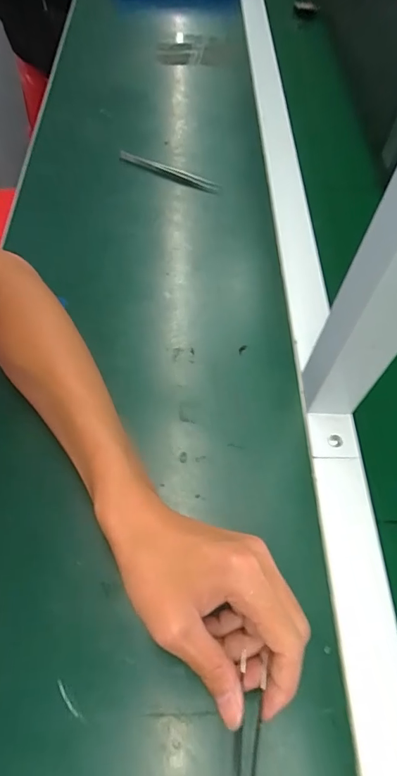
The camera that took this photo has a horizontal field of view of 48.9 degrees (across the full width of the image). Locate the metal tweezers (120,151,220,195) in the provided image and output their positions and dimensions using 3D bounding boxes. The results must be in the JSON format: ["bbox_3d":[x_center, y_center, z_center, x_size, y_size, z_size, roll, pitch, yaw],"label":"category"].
[{"bbox_3d":[-0.036,-0.267,0.537,0.139,0.010,0.019,27,63,13],"label":"metal tweezers"}]

